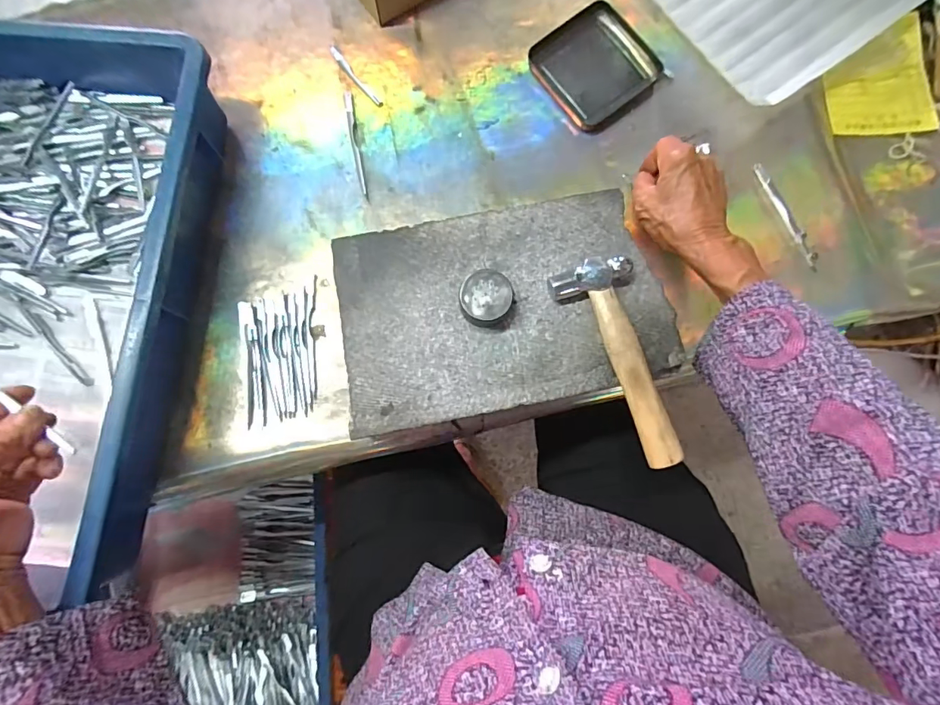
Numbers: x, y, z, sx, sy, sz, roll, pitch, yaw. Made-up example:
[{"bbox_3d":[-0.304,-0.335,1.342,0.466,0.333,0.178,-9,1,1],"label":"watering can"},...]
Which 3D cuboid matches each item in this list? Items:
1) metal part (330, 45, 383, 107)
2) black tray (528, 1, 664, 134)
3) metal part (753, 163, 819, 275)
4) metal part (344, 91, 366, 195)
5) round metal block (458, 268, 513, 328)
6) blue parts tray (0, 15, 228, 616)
[{"bbox_3d":[-0.110,-0.264,0.443,0.010,0.004,0.084,-35,81,-8],"label":"metal part"},{"bbox_3d":[0.119,-0.273,0.446,0.099,0.015,0.103,-35,81,-8],"label":"black tray"},{"bbox_3d":[0.285,-0.123,0.422,0.011,0.007,0.109,-21,79,-5],"label":"metal part"},{"bbox_3d":[-0.106,-0.194,0.428,0.007,0.004,0.103,-10,78,-3],"label":"metal part"},{"bbox_3d":[0.011,-0.039,0.338,0.038,0.025,0.035,0,80,-1],"label":"round metal block"},{"bbox_3d":[-0.371,-0.038,0.356,0.301,0.076,0.434,5,78,0],"label":"blue parts tray"}]

